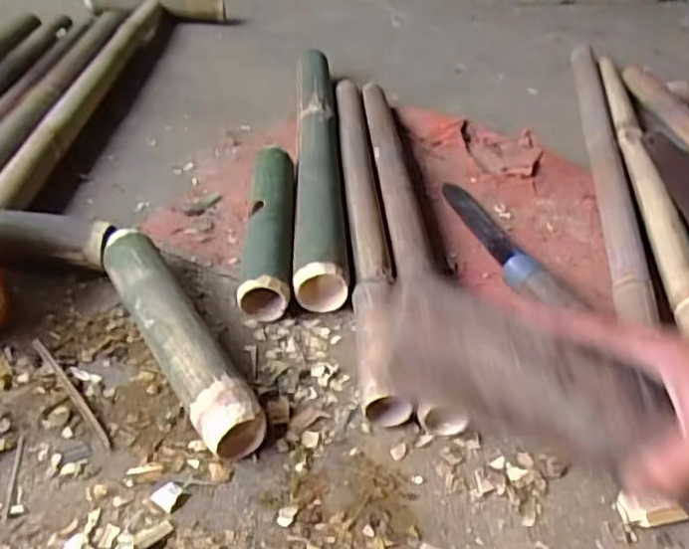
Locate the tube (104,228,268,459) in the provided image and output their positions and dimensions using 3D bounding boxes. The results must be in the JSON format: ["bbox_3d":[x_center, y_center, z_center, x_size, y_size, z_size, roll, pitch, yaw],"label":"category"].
[{"bbox_3d":[-0.154,0.053,0.609,0.053,0.055,0.275,-18,43,-29],"label":"tube"}]

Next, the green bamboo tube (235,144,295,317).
[{"bbox_3d":[-0.083,-0.056,0.753,0.051,0.064,0.258,3,37,-5],"label":"green bamboo tube"}]

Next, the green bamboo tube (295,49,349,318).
[{"bbox_3d":[-0.037,-0.174,0.913,0.054,0.053,0.624,3,37,-6],"label":"green bamboo tube"}]

